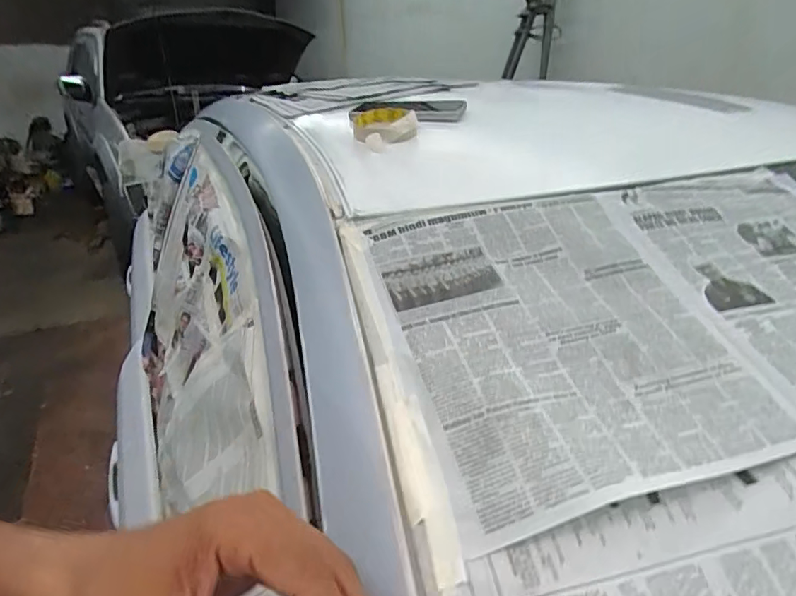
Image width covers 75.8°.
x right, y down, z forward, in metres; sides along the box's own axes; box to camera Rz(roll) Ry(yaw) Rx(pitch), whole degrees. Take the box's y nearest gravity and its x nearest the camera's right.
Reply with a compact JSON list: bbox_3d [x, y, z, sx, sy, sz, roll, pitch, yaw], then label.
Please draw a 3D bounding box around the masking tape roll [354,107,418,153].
[{"bbox_3d":[-0.016,-0.220,0.663,0.084,0.035,0.104,-3,24,-2],"label":"masking tape roll"}]

